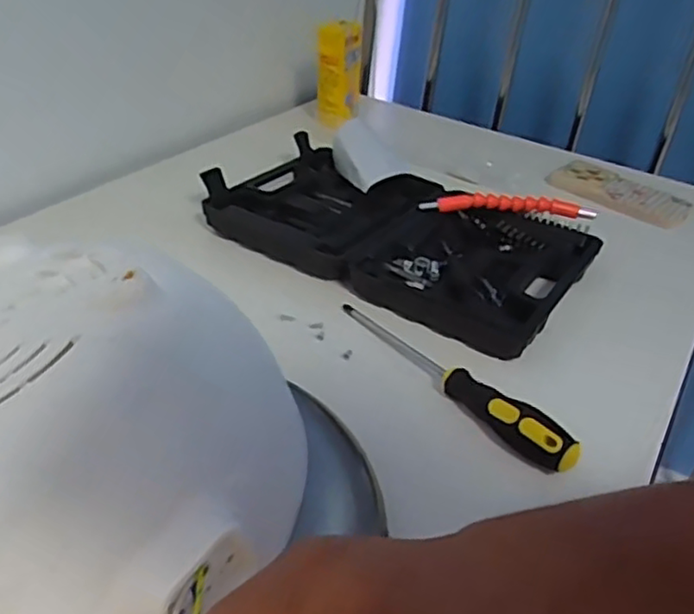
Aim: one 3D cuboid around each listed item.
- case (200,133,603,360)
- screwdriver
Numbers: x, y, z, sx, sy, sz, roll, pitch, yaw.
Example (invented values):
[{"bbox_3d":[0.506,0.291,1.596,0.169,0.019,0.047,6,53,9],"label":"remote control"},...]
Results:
[{"bbox_3d":[0.048,-0.077,0.646,0.338,0.040,0.203,25,38,25],"label":"case"},{"bbox_3d":[0.070,0.045,0.483,0.024,0.027,0.218,-20,42,-33],"label":"screwdriver"}]

